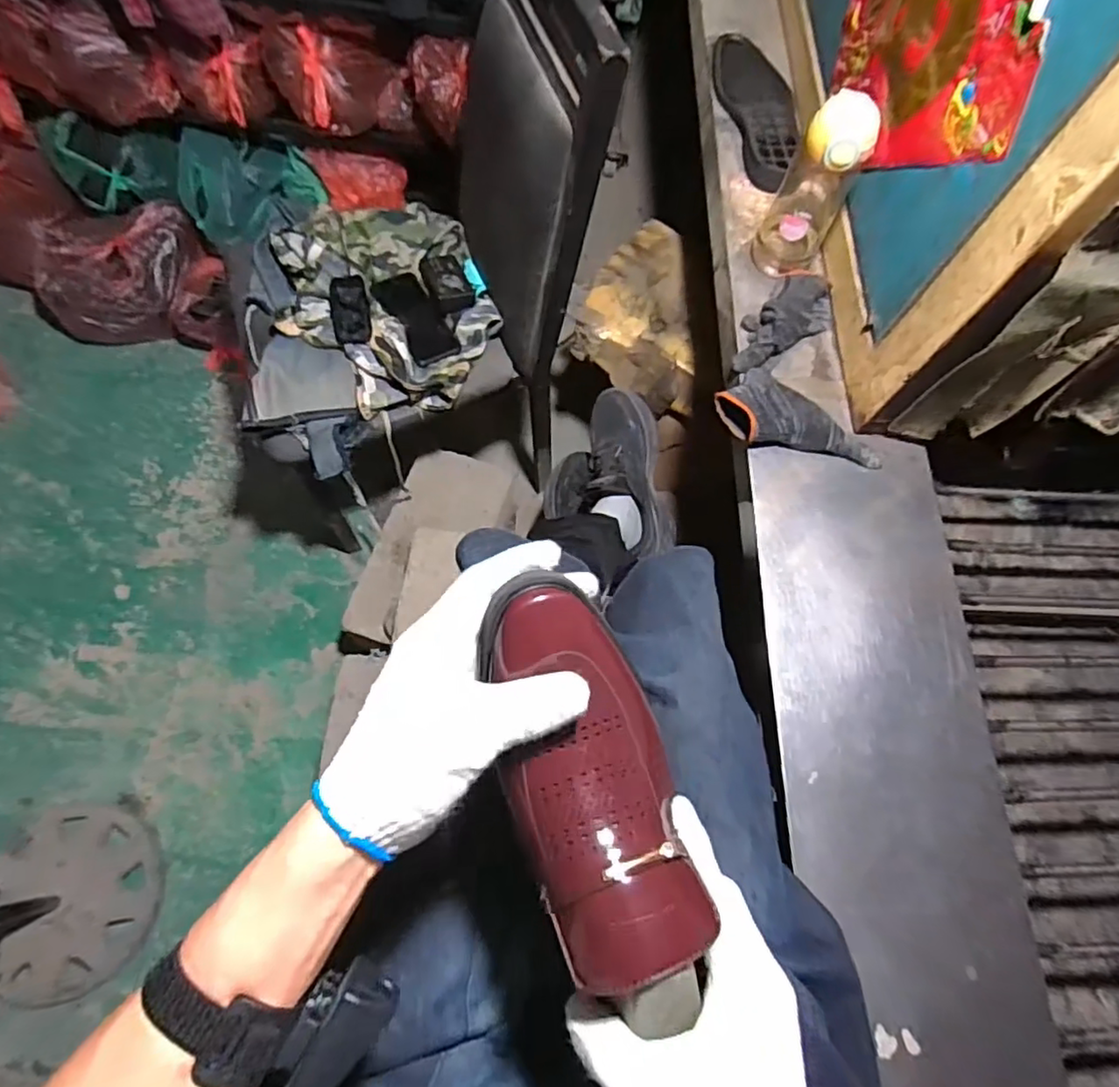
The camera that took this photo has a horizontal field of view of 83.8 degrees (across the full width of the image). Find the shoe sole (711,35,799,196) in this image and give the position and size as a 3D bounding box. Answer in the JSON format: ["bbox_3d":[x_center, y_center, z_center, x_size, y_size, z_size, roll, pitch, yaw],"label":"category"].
[{"bbox_3d":[0.282,-0.609,0.878,0.096,0.031,0.301,-8,70,-5],"label":"shoe sole"}]

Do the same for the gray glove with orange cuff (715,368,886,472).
[{"bbox_3d":[0.273,-0.146,0.706,0.188,0.037,0.097,6,69,1],"label":"gray glove with orange cuff"}]

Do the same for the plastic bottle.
[{"bbox_3d":[0.284,-0.394,0.702,0.079,0.186,0.084,25,71,8],"label":"plastic bottle"}]

